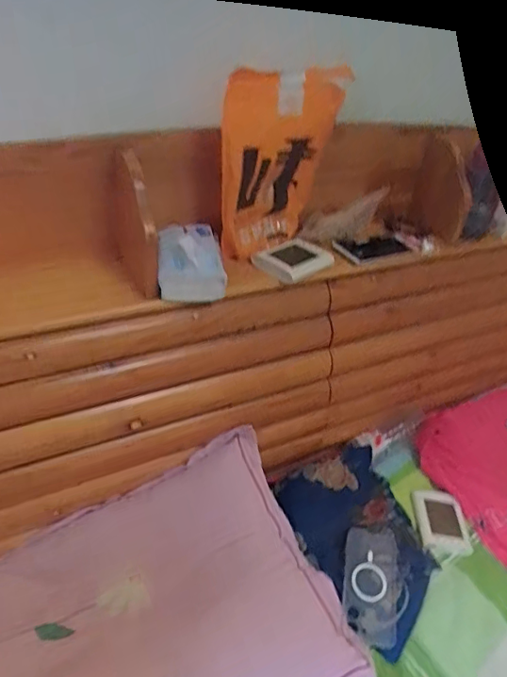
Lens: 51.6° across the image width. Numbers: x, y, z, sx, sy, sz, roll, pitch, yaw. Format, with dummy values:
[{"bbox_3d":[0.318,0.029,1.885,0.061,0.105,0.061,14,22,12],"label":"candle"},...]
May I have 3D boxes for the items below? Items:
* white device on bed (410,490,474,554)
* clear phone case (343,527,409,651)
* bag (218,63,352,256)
[{"bbox_3d":[0.340,0.333,0.955,0.089,0.023,0.110,5,35,-3],"label":"white device on bed"},{"bbox_3d":[0.190,0.386,0.830,0.098,0.018,0.177,10,49,-3],"label":"clear phone case"},{"bbox_3d":[0.039,-0.270,0.830,0.192,0.269,0.064,-25,46,-38],"label":"bag"}]

